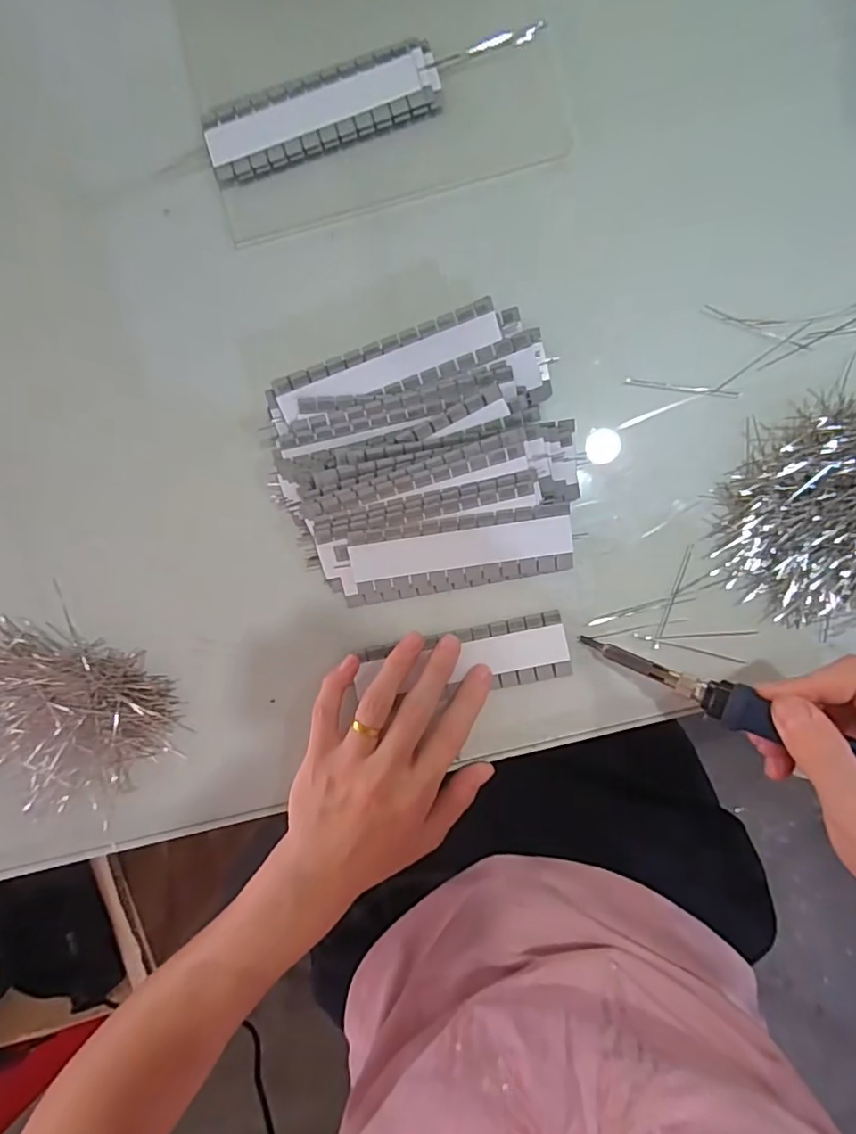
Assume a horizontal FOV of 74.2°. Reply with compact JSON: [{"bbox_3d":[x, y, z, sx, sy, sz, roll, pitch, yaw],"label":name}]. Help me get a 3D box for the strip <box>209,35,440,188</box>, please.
[{"bbox_3d":[-0.061,-0.261,0.324,0.135,0.008,0.040,-16,91,4],"label":"strip"}]

